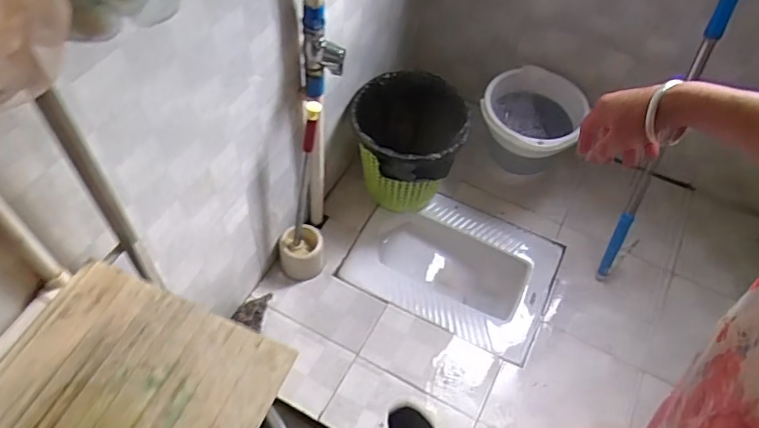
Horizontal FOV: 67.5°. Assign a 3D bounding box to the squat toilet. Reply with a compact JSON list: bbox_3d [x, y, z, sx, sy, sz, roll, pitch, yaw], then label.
[{"bbox_3d":[0.202,0.149,1.578,0.509,0.132,0.383,23,56,11],"label":"squat toilet"}]

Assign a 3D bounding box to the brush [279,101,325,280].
[{"bbox_3d":[-0.181,-0.023,1.292,0.118,0.509,0.116,-18,59,-17],"label":"brush"}]

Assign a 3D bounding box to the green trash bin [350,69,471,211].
[{"bbox_3d":[0.061,-0.164,1.542,0.300,0.330,0.287,19,56,7],"label":"green trash bin"}]

